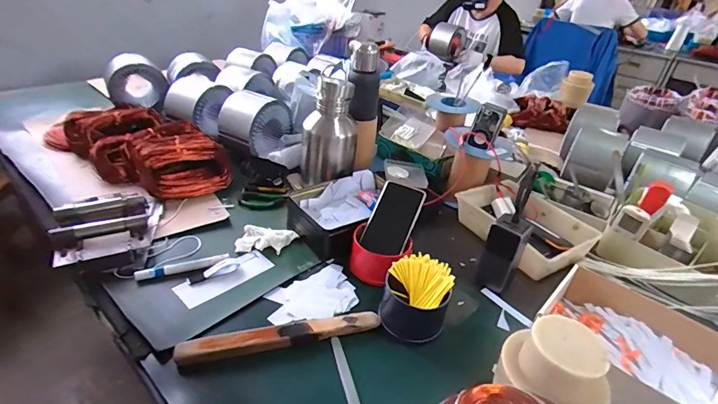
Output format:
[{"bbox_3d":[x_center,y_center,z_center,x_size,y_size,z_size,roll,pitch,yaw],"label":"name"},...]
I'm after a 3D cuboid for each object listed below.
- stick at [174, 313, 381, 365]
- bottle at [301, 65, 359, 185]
[{"bbox_3d":[-0.104,0.184,0.559,0.273,0.022,0.032,-6,35,-17],"label":"stick"},{"bbox_3d":[-0.060,-0.154,0.874,0.100,0.220,0.098,-25,43,-37],"label":"bottle"}]

